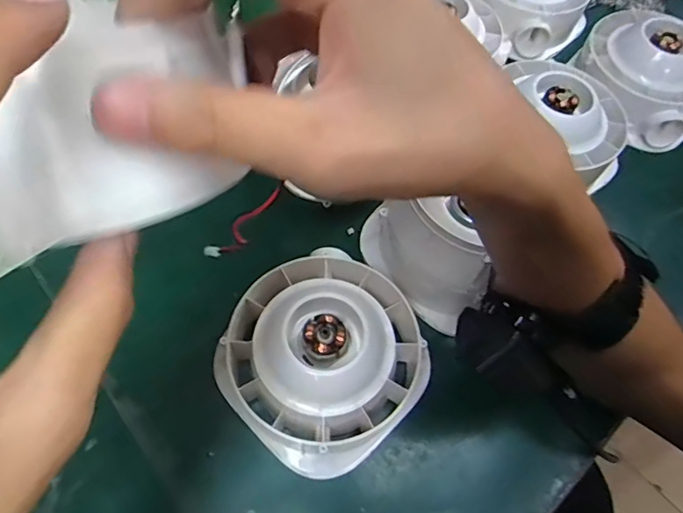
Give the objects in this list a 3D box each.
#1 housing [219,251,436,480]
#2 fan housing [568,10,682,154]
[{"bbox_3d":[-0.009,0.065,0.347,0.130,0.071,0.138,41,67,17],"label":"housing"},{"bbox_3d":[0.297,-0.179,0.495,0.136,0.062,0.130,41,67,17],"label":"fan housing"}]

